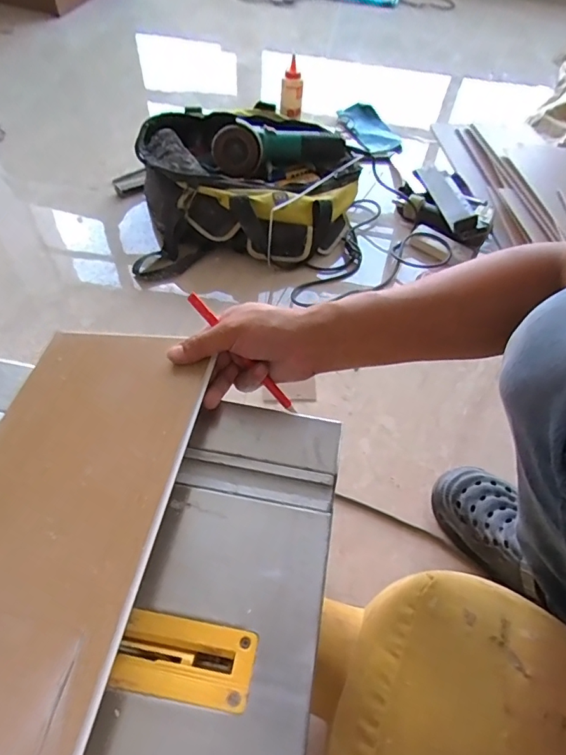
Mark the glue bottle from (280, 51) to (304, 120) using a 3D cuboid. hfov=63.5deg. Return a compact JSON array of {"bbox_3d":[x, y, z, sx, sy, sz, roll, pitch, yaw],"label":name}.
[{"bbox_3d":[0.024,-0.706,1.114,0.056,0.151,0.043,3,77,-3],"label":"glue bottle"}]

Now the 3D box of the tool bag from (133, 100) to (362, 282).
[{"bbox_3d":[-0.068,-0.422,0.985,0.445,0.168,0.370,-2,56,-7],"label":"tool bag"}]

